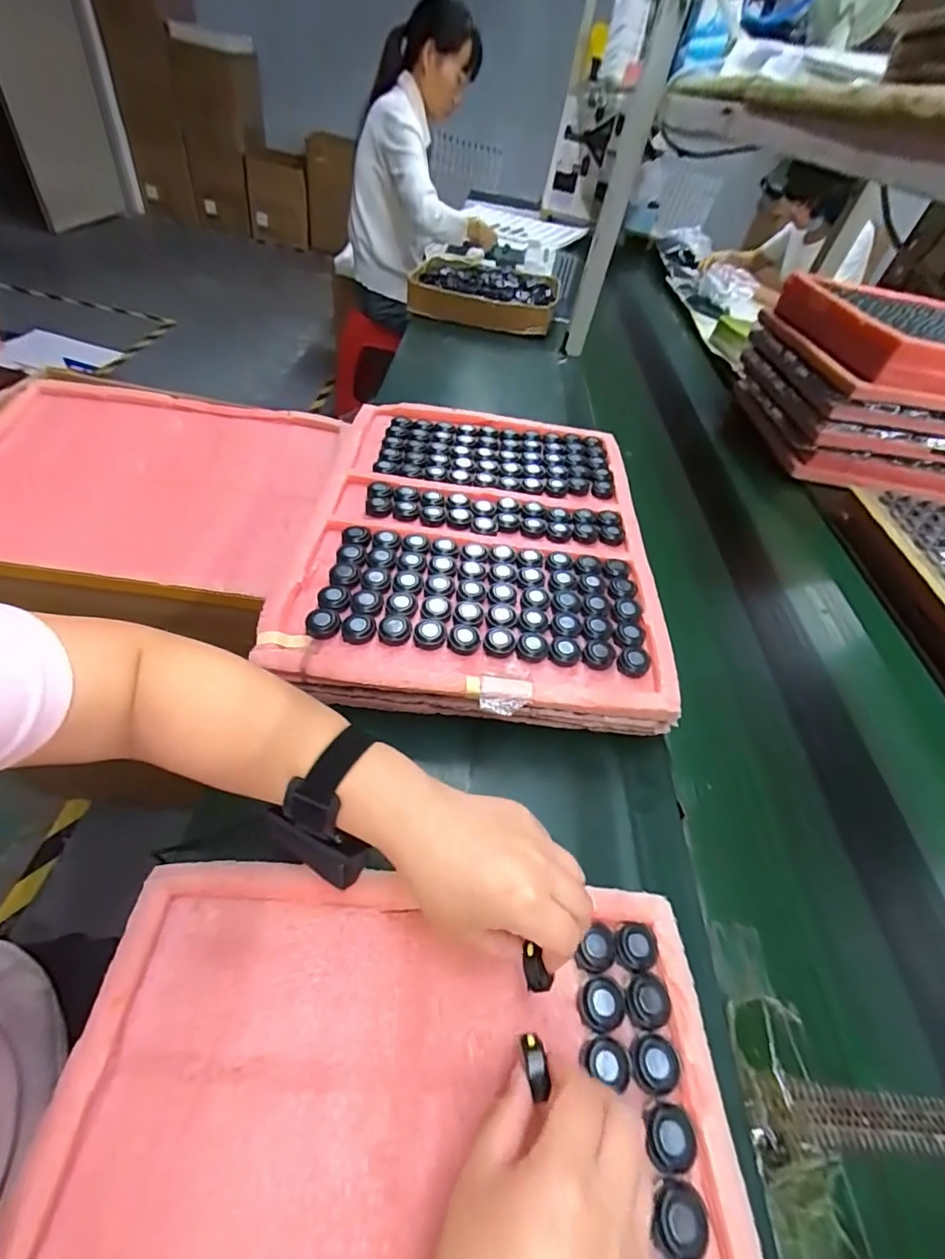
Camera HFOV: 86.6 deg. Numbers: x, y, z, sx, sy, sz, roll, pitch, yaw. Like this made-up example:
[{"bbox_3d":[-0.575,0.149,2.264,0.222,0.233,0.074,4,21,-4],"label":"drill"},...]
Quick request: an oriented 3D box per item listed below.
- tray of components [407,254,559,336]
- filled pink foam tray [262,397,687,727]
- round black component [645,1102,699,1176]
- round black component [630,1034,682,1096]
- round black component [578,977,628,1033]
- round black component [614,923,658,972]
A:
[{"bbox_3d":[0.030,-0.864,1.274,0.354,0.080,0.296,14,47,-1],"label":"tray of components"},{"bbox_3d":[0.009,-0.114,0.592,0.367,0.054,0.474,7,47,-3],"label":"filled pink foam tray"},{"bbox_3d":[0.114,0.290,0.286,0.028,0.008,0.028,3,47,-4],"label":"round black component"},{"bbox_3d":[0.112,0.266,0.306,0.029,0.006,0.027,-2,47,-9],"label":"round black component"},{"bbox_3d":[0.084,0.242,0.324,0.029,0.009,0.026,-3,47,-10],"label":"round black component"},{"bbox_3d":[0.115,0.222,0.349,0.029,0.009,0.028,3,47,-4],"label":"round black component"}]

